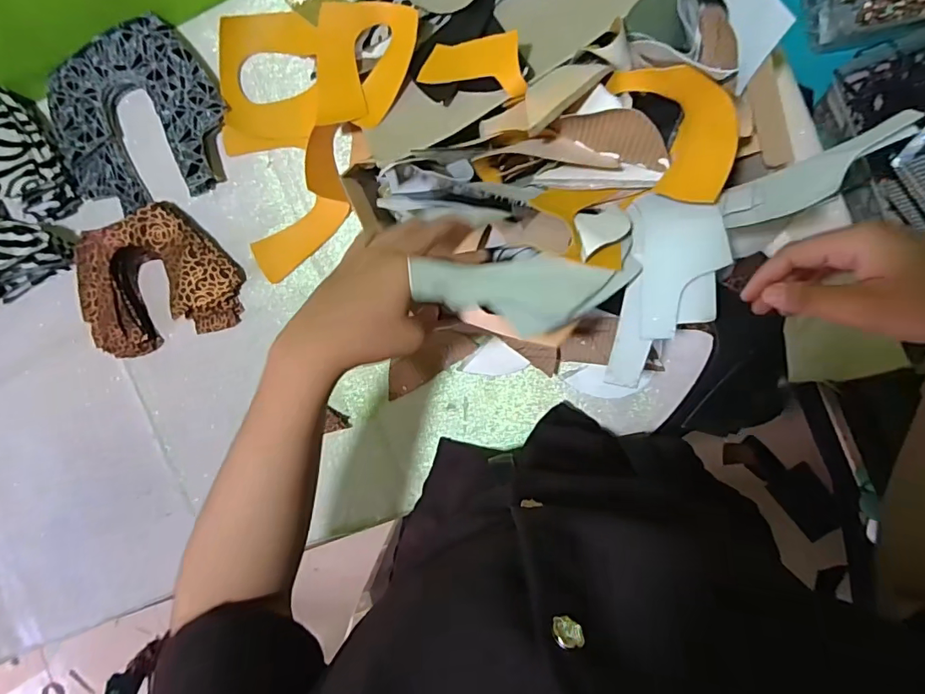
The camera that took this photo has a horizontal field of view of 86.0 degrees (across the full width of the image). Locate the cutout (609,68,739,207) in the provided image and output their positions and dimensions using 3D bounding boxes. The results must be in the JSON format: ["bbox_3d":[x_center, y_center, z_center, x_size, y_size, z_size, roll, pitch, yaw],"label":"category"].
[{"bbox_3d":[0.163,-0.163,0.369,0.069,0.022,0.115,-13,100,49],"label":"cutout"}]

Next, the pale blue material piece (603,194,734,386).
[{"bbox_3d":[0.159,-0.044,0.383,0.075,0.018,0.150,5,87,32],"label":"pale blue material piece"}]

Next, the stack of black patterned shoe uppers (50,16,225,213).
[{"bbox_3d":[-0.357,-0.252,0.546,0.191,0.031,0.181,-13,91,7],"label":"stack of black patterned shoe uppers"}]

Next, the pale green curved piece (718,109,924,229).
[{"bbox_3d":[0.254,-0.123,0.357,0.123,0.058,0.008,-23,125,32],"label":"pale green curved piece"}]

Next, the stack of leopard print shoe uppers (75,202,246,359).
[{"bbox_3d":[-0.342,-0.076,0.553,0.186,0.039,0.147,-16,90,7],"label":"stack of leopard print shoe uppers"}]

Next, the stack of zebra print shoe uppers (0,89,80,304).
[{"bbox_3d":[-0.523,-0.169,0.554,0.167,0.063,0.202,-30,88,7],"label":"stack of zebra print shoe uppers"}]

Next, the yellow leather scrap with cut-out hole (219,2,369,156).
[{"bbox_3d":[-0.182,-0.285,0.511,0.167,0.045,0.135,-4,92,7],"label":"yellow leather scrap with cut-out hole"}]

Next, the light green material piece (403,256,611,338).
[{"bbox_3d":[0.039,-0.034,0.340,0.141,0.013,0.053,-1,75,-13],"label":"light green material piece"}]

